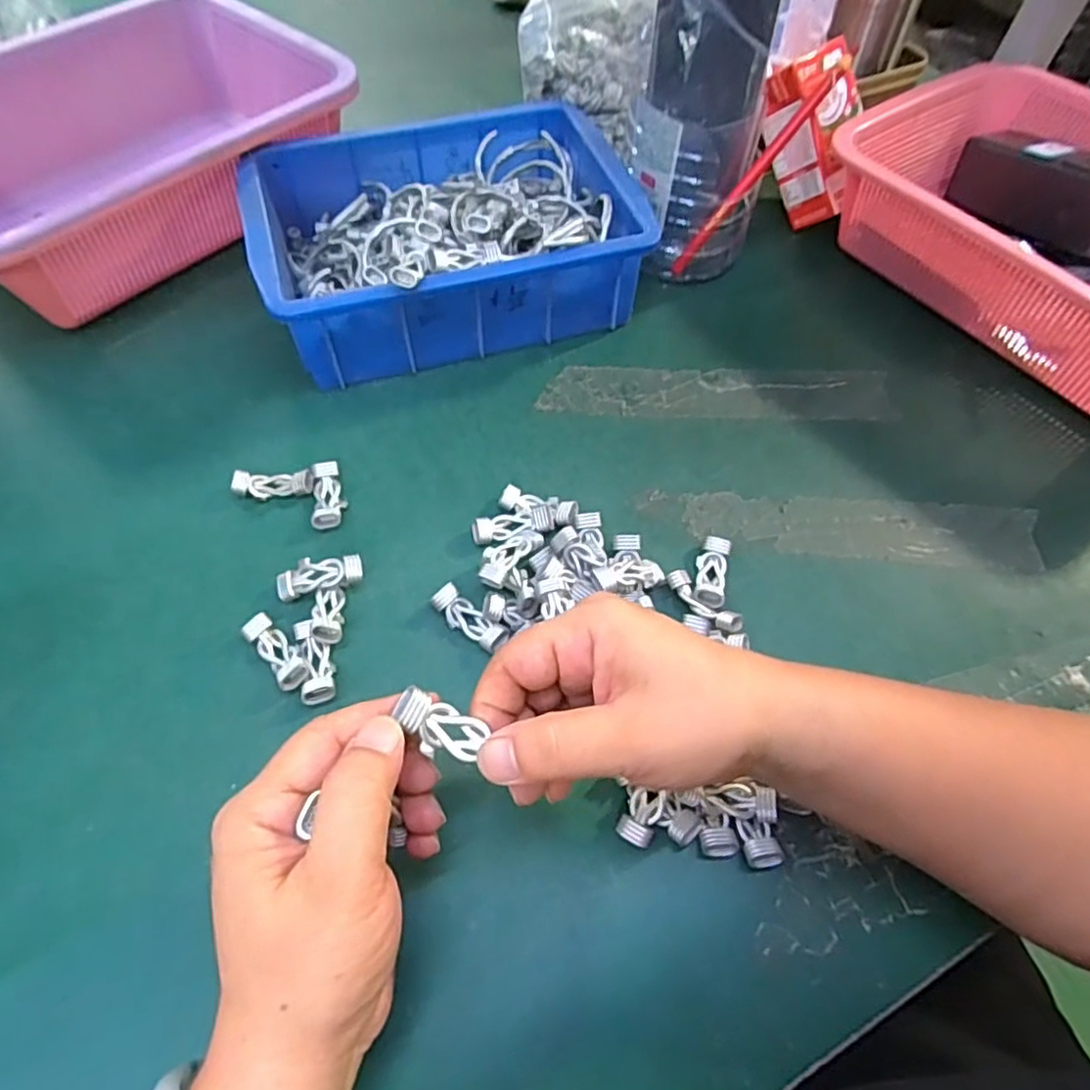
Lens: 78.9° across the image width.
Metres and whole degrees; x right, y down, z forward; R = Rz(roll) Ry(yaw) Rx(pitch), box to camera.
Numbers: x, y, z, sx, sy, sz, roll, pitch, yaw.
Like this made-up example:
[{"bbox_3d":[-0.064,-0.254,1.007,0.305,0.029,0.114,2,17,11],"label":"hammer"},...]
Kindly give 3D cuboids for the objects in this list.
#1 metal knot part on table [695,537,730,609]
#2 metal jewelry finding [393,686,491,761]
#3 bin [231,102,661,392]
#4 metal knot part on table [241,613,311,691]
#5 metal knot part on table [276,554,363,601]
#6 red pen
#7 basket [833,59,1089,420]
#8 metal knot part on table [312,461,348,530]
[{"bbox_3d":[0.090,0.015,0.357,0.016,0.012,0.045,11,59,6],"label":"metal knot part on table"},{"bbox_3d":[-0.038,0.064,0.234,0.032,0.005,0.017,36,60,-14],"label":"metal jewelry finding"},{"bbox_3d":[-0.068,-0.209,0.456,0.237,0.079,0.173,-16,60,-11],"label":"bin"},{"bbox_3d":[-0.133,0.053,0.329,0.016,0.010,0.044,-37,65,-21],"label":"metal knot part on table"},{"bbox_3d":[-0.118,0.018,0.349,0.044,0.016,0.016,-9,59,-6],"label":"metal knot part on table"},{"bbox_3d":[0.141,-0.251,0.448,0.011,0.155,0.013,6,47,-45],"label":"red pen"},{"bbox_3d":[0.365,-0.212,0.462,0.223,0.089,0.302,-30,63,-18],"label":"basket"},{"bbox_3d":[-0.125,-0.029,0.383,0.017,0.010,0.044,-8,59,-6],"label":"metal knot part on table"}]

